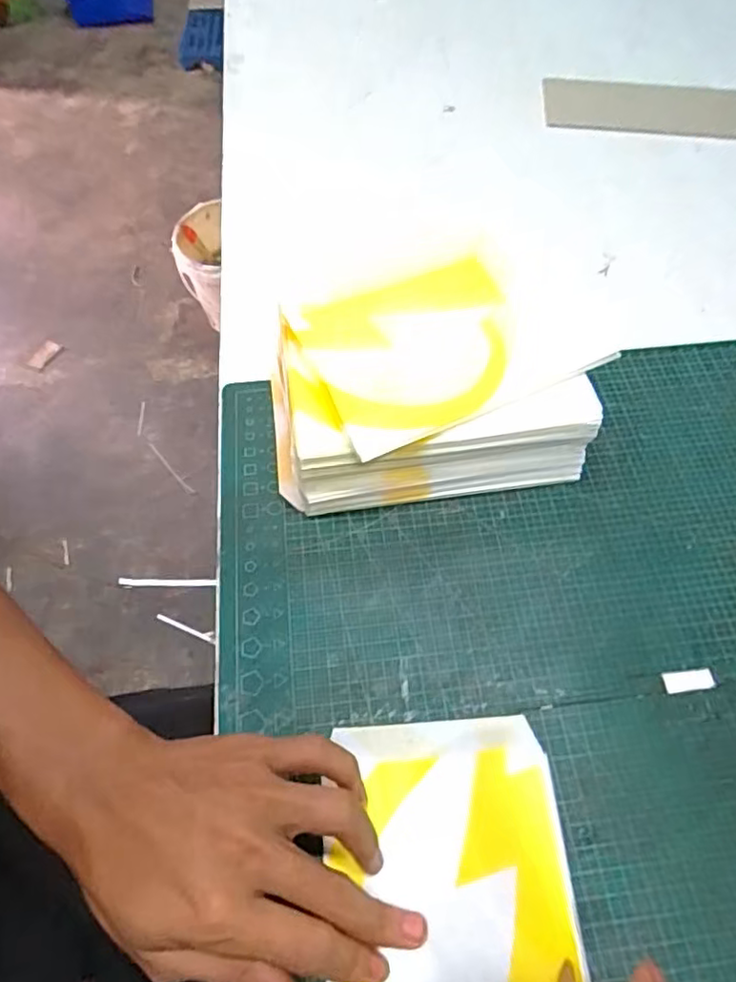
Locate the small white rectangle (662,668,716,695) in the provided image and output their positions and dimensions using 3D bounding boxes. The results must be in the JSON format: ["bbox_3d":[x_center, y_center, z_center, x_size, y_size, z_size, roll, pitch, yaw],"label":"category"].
[{"bbox_3d":[0.178,0.105,0.333,0.030,0.004,0.012,-7,61,-4],"label":"small white rectangle"}]

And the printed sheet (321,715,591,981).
[{"bbox_3d":[0.031,0.195,0.262,0.111,0.051,0.186,-1,61,-1],"label":"printed sheet"}]

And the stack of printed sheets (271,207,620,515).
[{"bbox_3d":[0.040,-0.077,0.389,0.206,0.073,0.150,-7,61,-4],"label":"stack of printed sheets"}]

